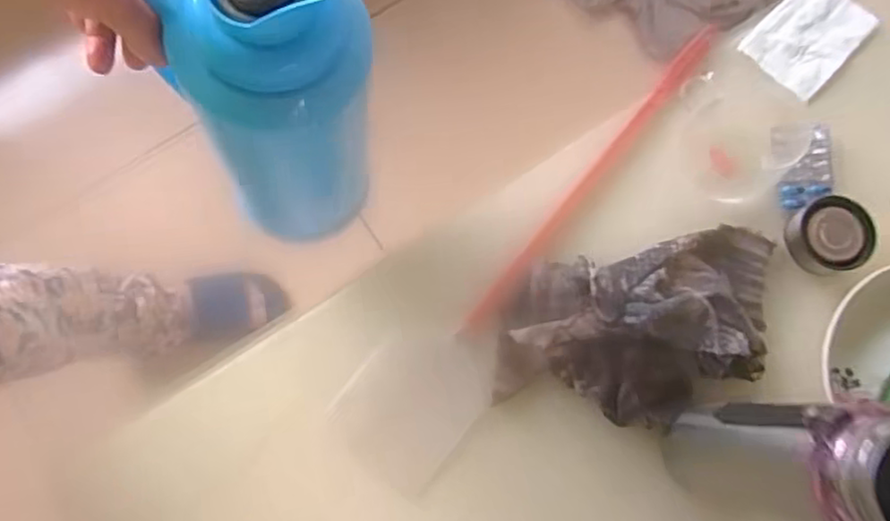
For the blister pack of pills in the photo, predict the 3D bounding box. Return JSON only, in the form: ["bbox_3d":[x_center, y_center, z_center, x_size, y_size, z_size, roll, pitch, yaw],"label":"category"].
[{"bbox_3d":[0.340,-0.089,0.626,0.064,0.013,0.078,-3,88,-4],"label":"blister pack of pills"}]

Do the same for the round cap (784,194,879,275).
[{"bbox_3d":[0.350,-0.022,0.597,0.066,0.035,0.065,0,79,-1],"label":"round cap"}]

